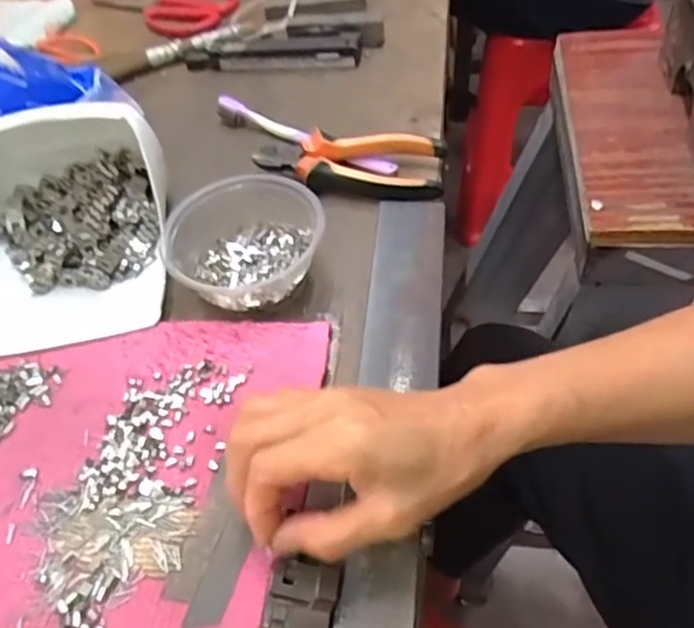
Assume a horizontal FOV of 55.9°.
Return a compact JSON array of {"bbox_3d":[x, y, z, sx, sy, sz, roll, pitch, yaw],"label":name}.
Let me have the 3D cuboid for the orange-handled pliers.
[{"bbox_3d":[0.001,-0.121,0.520,0.149,0.029,0.054,7,53,11],"label":"orange-handled pliers"}]

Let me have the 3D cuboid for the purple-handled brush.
[{"bbox_3d":[-0.040,-0.153,0.560,0.184,0.019,0.016,25,58,23],"label":"purple-handled brush"}]

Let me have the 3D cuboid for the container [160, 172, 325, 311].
[{"bbox_3d":[-0.073,-0.053,0.458,0.112,0.047,0.089,23,57,22],"label":"container"}]

